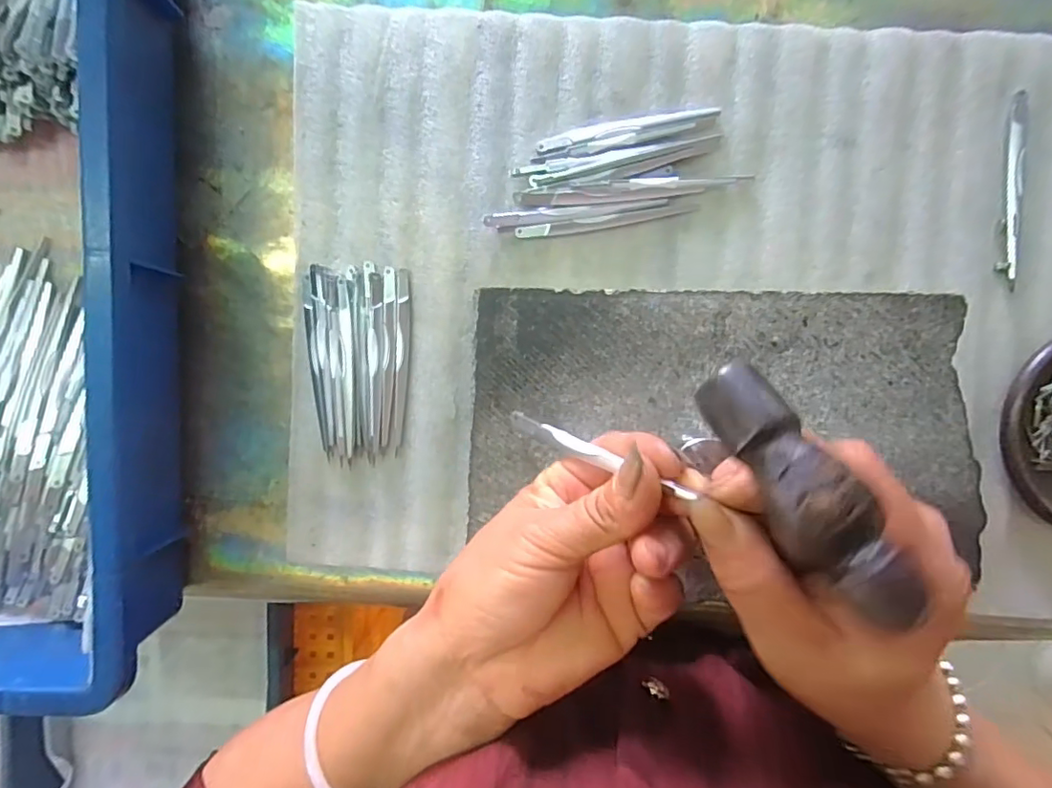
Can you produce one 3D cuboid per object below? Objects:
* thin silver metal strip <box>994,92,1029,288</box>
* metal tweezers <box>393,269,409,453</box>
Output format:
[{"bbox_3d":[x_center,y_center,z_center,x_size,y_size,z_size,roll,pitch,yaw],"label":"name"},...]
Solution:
[{"bbox_3d":[0.270,-0.113,0.303,0.010,0.004,0.107,3,92,1],"label":"thin silver metal strip"},{"bbox_3d":[-0.073,-0.018,0.320,0.007,0.007,0.105,3,92,1],"label":"metal tweezers"}]

